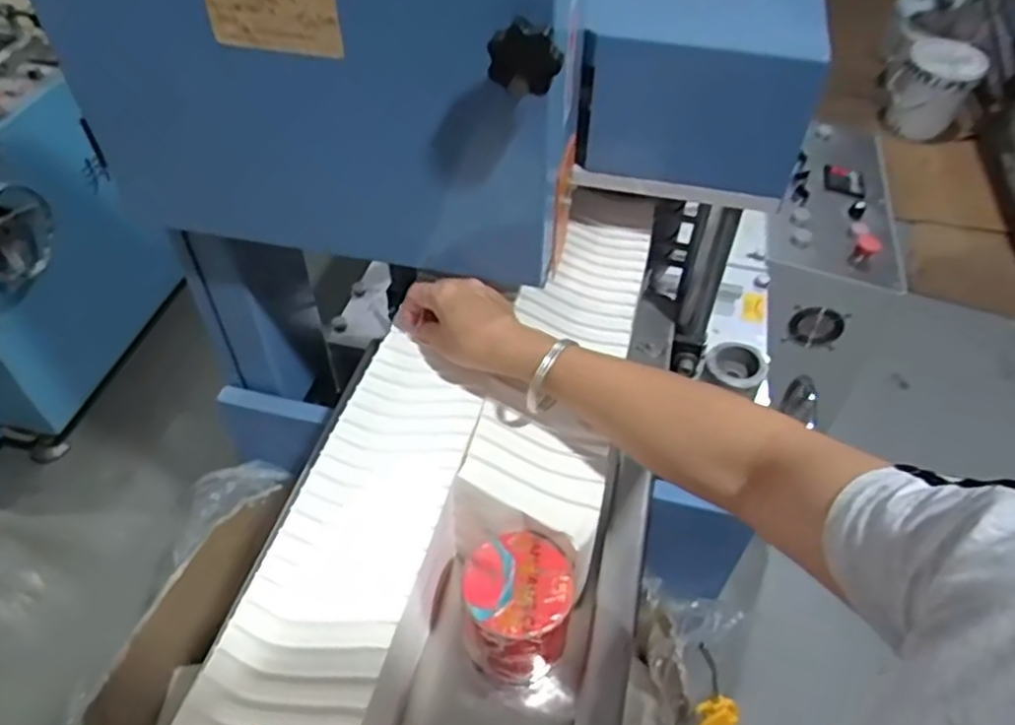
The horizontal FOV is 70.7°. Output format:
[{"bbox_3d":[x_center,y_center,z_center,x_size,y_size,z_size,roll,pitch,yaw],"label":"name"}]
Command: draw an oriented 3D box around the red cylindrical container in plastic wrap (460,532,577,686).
[{"bbox_3d":[0.008,0.190,0.556,0.082,0.080,0.087,-4,49,-5],"label":"red cylindrical container in plastic wrap"}]

